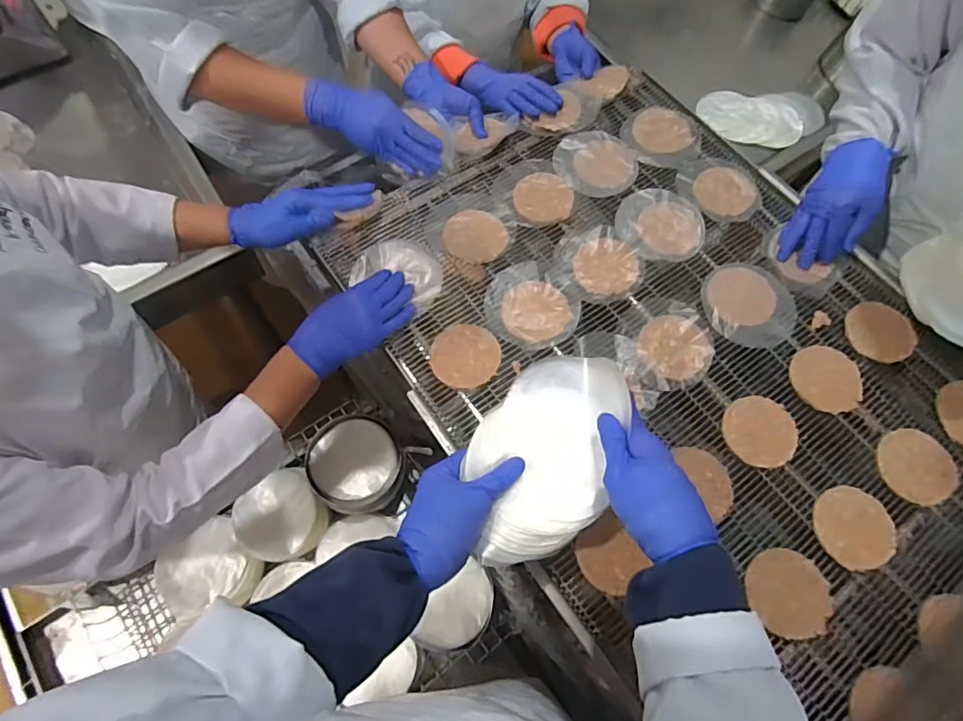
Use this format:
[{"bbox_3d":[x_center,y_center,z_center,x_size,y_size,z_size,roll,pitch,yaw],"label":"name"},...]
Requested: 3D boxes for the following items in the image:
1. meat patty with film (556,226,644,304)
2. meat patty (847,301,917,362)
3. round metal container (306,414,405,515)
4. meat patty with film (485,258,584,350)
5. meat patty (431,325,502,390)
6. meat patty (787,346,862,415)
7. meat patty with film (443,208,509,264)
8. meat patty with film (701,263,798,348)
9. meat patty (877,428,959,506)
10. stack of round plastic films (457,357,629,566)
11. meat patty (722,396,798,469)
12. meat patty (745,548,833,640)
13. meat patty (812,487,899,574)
[{"bbox_3d":[0.161,-0.131,0.702,0.102,0.005,0.108,-22,68,-10],"label":"meat patty with film"},{"bbox_3d":[0.515,-0.037,0.673,0.076,0.009,0.084,-28,69,-13],"label":"meat patty"},{"bbox_3d":[-0.198,0.160,0.823,0.141,0.045,0.150,0,66,-1],"label":"round metal container"},{"bbox_3d":[0.062,-0.070,0.670,0.121,0.009,0.108,39,71,15],"label":"meat patty with film"},{"bbox_3d":[-0.019,-0.005,0.639,0.082,0.009,0.081,-3,66,-3],"label":"meat patty"},{"bbox_3d":[0.427,0.023,0.644,0.085,0.012,0.080,0,66,-1],"label":"meat patty"},{"bbox_3d":[-0.007,-0.169,0.705,0.083,0.010,0.082,10,66,3],"label":"meat patty with film"},{"bbox_3d":[0.355,-0.074,0.691,0.118,0.008,0.119,2,66,0],"label":"meat patty with film"},{"bbox_3d":[0.505,0.123,0.602,0.080,0.014,0.081,23,67,9],"label":"meat patty"},{"bbox_3d":[0.055,0.083,0.472,0.125,0.056,0.190,11,66,4],"label":"stack of round plastic films"},{"bbox_3d":[0.330,0.084,0.617,0.082,0.005,0.083,15,66,6],"label":"meat patty"},{"bbox_3d":[0.321,0.242,0.542,0.083,0.010,0.083,1,66,-1],"label":"meat patty"},{"bbox_3d":[0.412,0.184,0.574,0.080,0.007,0.087,0,66,-1],"label":"meat patty"}]

